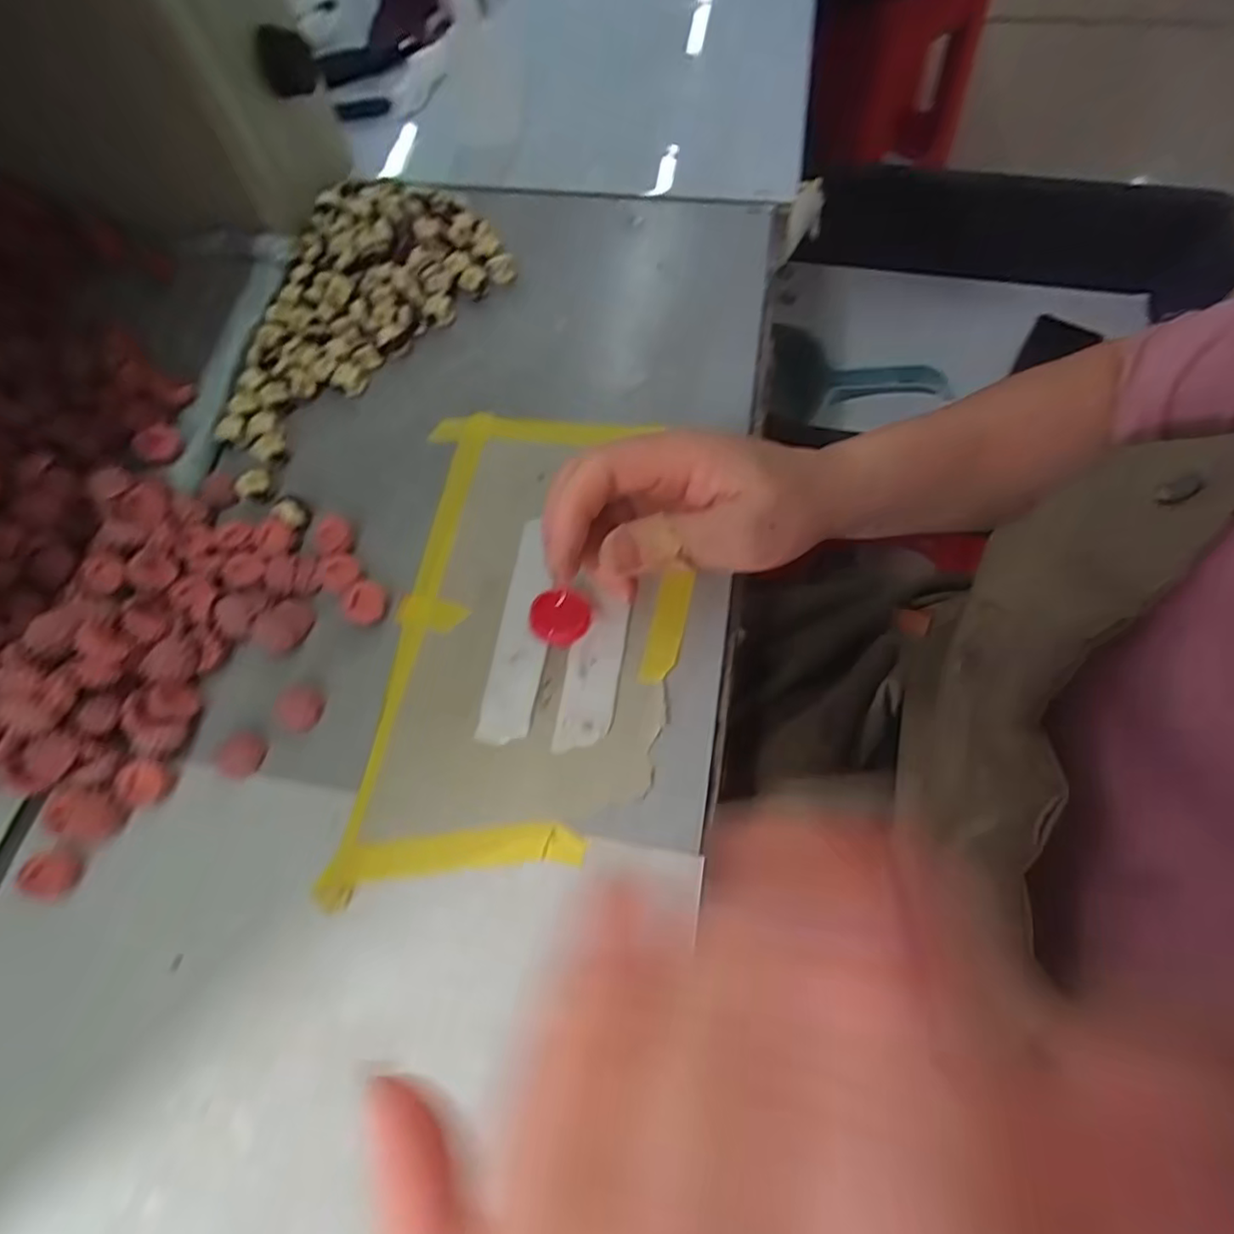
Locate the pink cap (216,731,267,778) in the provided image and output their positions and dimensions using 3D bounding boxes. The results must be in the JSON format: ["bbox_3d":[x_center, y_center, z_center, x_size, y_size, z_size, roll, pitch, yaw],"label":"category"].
[{"bbox_3d":[-0.170,0.061,0.289,0.020,0.004,0.019,-2,65,3],"label":"pink cap"}]

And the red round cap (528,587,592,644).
[{"bbox_3d":[-0.027,-0.001,0.301,0.028,0.008,0.025,37,72,15],"label":"red round cap"}]

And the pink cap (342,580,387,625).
[{"bbox_3d":[-0.122,-0.007,0.311,0.018,0.005,0.022,6,66,7],"label":"pink cap"}]

